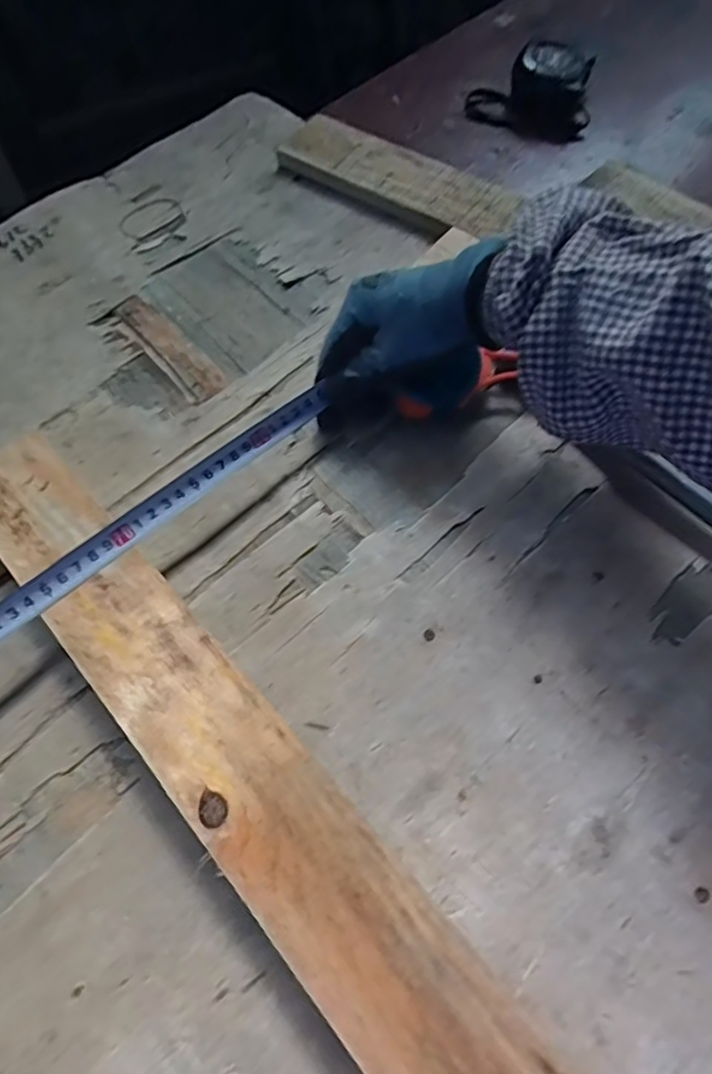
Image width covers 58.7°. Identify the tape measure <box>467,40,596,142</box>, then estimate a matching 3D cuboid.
[{"bbox_3d":[0.161,-0.411,0.580,0.113,0.048,0.075,10,61,6],"label":"tape measure"}]

